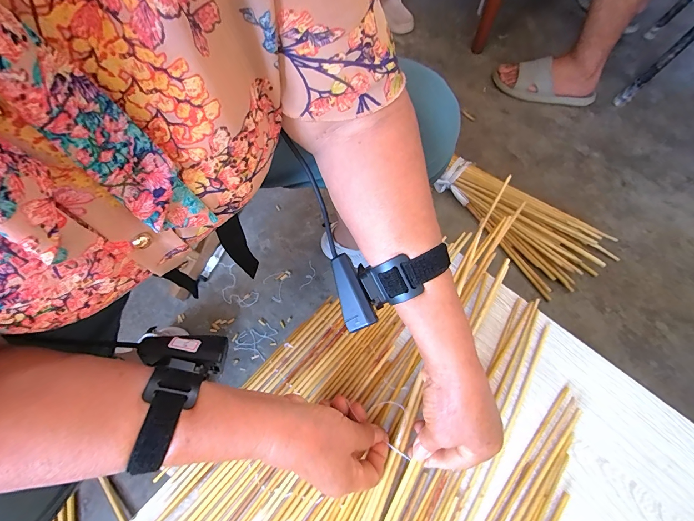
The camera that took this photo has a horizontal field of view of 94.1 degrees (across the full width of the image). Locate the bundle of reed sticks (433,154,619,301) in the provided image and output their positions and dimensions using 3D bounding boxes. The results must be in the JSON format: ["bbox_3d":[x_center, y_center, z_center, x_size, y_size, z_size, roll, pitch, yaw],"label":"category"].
[{"bbox_3d":[0.416,-0.098,0.759,0.190,0.060,0.381,-38,73,-14],"label":"bundle of reed sticks"}]

